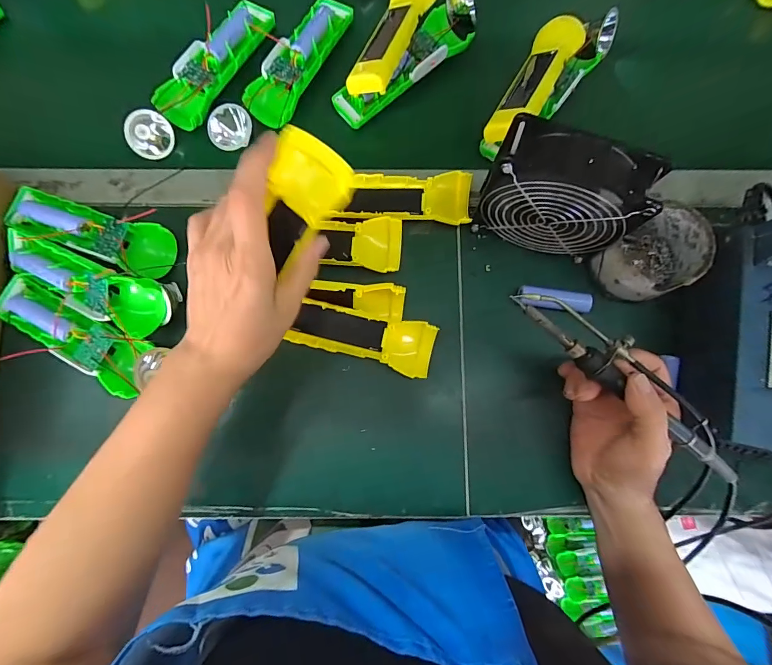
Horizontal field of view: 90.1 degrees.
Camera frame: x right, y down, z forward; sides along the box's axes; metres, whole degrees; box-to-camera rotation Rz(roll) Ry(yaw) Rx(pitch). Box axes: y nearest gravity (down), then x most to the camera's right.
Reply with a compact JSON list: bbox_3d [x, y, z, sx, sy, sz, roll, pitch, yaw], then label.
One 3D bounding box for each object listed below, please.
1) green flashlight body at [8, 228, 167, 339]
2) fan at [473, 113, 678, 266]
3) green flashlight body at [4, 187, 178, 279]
[{"bbox_3d":[-0.278,-0.046,0.342,0.163,0.030,0.048,21,79,4],"label":"green flashlight body"},{"bbox_3d":[0.140,-0.113,0.329,0.118,0.121,0.048,19,79,3],"label":"fan"},{"bbox_3d":[-0.283,-0.097,0.367,0.163,0.028,0.047,19,79,3],"label":"green flashlight body"}]

